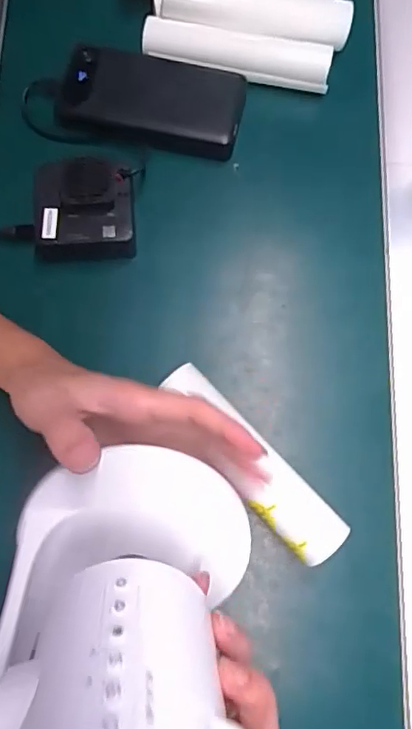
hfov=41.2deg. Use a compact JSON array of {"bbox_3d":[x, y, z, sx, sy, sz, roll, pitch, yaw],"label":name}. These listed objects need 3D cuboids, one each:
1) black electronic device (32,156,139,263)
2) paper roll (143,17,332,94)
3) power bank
[{"bbox_3d":[-0.099,-0.123,0.445,0.084,0.055,0.068,-3,79,-1],"label":"black electronic device"},{"bbox_3d":[0.027,-0.268,0.478,0.160,0.030,0.031,9,79,1],"label":"paper roll"},{"bbox_3d":[-0.047,-0.228,0.481,0.155,0.031,0.077,11,79,2],"label":"power bank"}]

